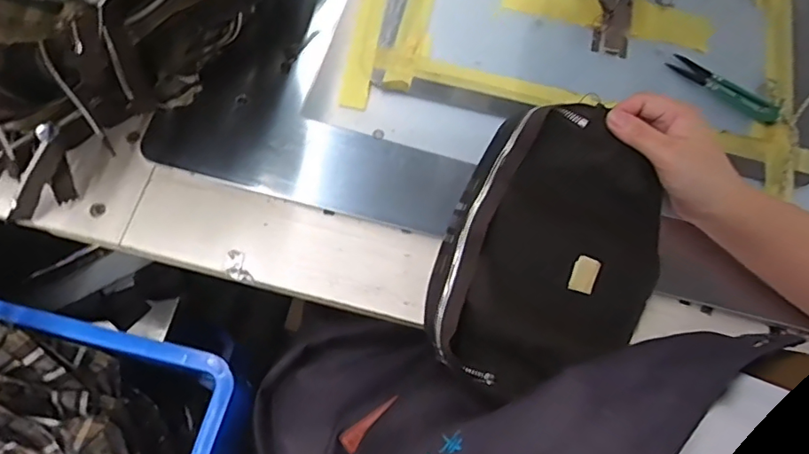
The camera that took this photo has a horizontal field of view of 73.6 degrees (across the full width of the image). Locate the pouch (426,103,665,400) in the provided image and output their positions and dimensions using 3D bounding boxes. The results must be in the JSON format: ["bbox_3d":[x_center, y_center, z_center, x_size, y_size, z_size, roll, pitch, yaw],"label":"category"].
[{"bbox_3d":[0.114,0.018,0.413,0.156,0.048,0.212,23,71,5],"label":"pouch"}]

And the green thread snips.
[{"bbox_3d":[0.296,-0.129,0.499,0.105,0.007,0.026,38,73,10],"label":"green thread snips"}]

